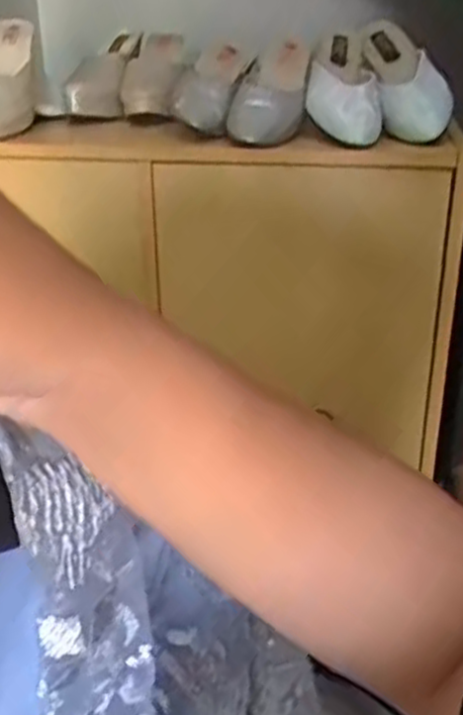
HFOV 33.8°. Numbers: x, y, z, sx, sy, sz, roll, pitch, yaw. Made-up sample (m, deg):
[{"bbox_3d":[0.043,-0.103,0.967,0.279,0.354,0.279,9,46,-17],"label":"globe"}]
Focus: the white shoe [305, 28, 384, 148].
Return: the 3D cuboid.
[{"bbox_3d":[0.139,-0.347,0.986,0.070,0.095,0.211,-3,49,-8],"label":"white shoe"}]

